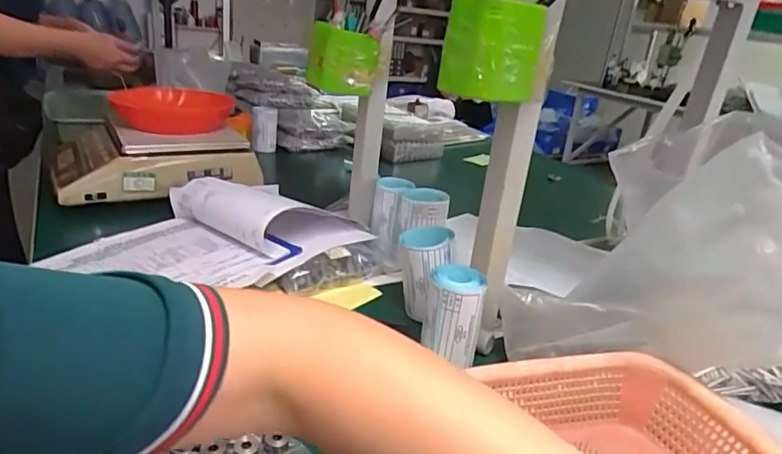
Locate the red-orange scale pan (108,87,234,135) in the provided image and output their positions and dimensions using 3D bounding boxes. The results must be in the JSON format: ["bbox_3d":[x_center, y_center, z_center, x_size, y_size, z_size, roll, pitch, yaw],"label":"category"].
[{"bbox_3d":[-0.402,-0.218,0.985,0.191,0.064,0.183,1,24,-13],"label":"red-orange scale pan"}]

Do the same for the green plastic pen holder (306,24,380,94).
[{"bbox_3d":[-0.067,-0.232,0.726,0.093,0.086,0.076,4,24,-7],"label":"green plastic pen holder"}]

